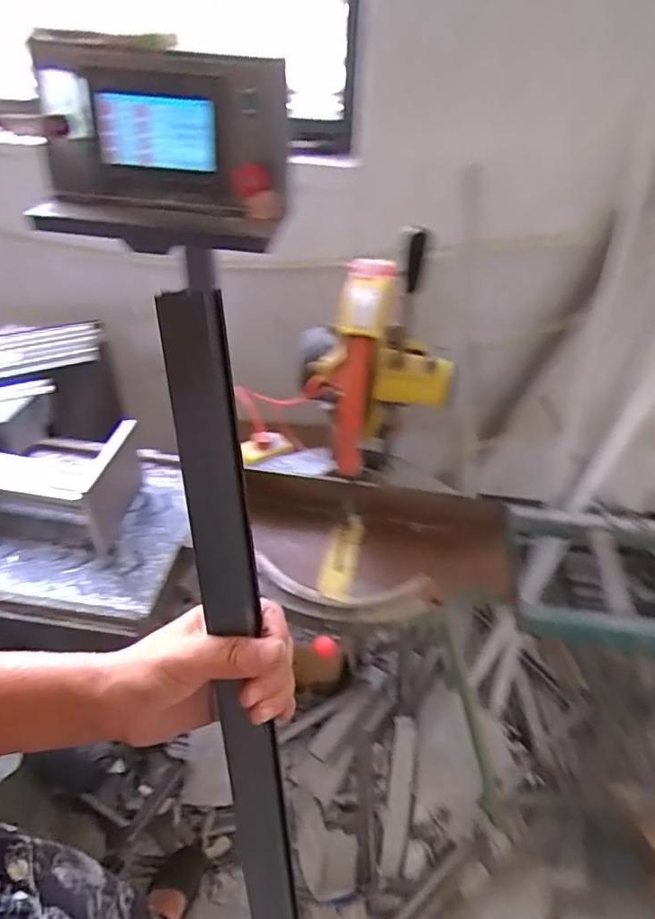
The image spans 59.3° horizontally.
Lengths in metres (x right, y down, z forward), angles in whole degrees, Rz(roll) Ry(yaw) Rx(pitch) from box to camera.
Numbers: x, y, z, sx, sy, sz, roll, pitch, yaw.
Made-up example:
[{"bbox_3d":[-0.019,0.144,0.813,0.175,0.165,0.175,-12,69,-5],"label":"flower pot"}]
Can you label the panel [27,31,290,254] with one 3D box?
[{"bbox_3d":[-0.253,-0.476,0.854,0.383,0.222,0.256,3,41,1],"label":"panel"}]

